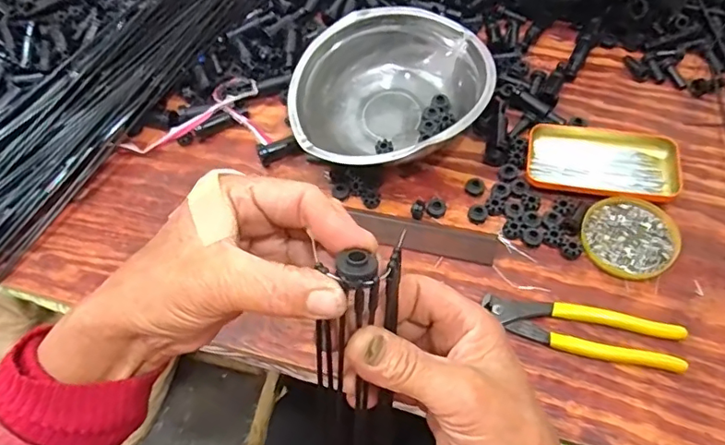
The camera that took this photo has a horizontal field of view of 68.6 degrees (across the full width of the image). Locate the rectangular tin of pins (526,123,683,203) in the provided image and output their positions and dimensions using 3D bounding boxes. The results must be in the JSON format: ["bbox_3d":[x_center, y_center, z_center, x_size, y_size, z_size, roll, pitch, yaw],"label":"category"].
[{"bbox_3d":[0.240,-0.064,0.536,0.139,0.016,0.079,8,59,11],"label":"rectangular tin of pins"}]

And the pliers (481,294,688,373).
[{"bbox_3d":[0.185,0.090,0.450,0.160,0.012,0.041,11,59,13],"label":"pliers"}]

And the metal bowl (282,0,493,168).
[{"bbox_3d":[0.033,-0.129,0.566,0.190,0.090,0.192,-3,57,4],"label":"metal bowl"}]

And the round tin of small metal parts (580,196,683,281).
[{"bbox_3d":[0.251,0.013,0.499,0.081,0.014,0.085,-3,57,4],"label":"round tin of small metal parts"}]

